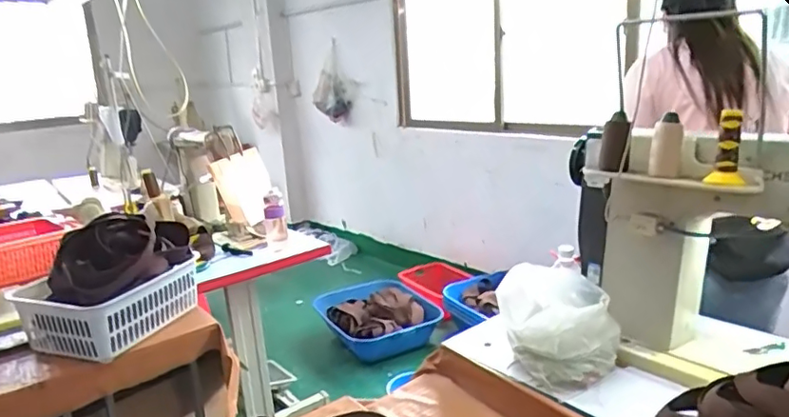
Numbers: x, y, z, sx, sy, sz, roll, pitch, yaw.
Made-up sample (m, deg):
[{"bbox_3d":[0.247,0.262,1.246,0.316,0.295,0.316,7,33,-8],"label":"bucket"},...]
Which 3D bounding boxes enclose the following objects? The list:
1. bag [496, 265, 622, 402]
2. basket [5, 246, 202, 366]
[{"bbox_3d":[0.340,0.229,1.150,0.225,0.167,0.206,-11,16,-25],"label":"bag"},{"bbox_3d":[-0.774,0.264,1.551,0.324,0.178,0.364,2,16,20],"label":"basket"}]

